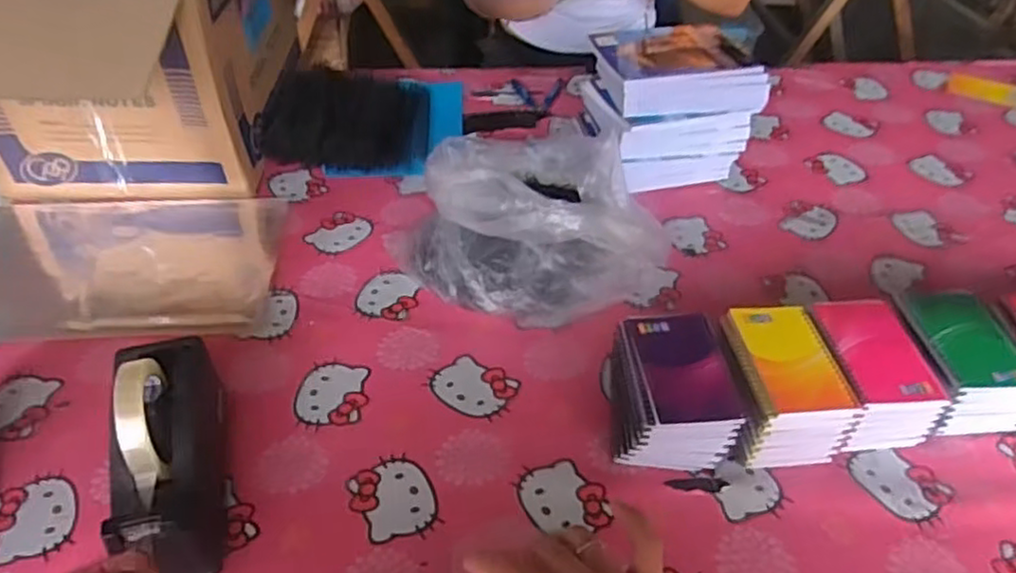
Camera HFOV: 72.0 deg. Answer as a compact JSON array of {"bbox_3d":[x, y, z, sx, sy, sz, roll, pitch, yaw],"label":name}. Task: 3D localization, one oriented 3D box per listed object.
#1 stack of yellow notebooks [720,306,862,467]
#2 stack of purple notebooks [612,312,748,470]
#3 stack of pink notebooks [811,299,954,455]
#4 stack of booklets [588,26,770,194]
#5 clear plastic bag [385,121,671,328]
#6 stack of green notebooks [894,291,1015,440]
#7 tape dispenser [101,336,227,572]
[{"bbox_3d":[0.262,0.096,0.683,0.096,0.088,0.133,-4,42,-7],"label":"stack of yellow notebooks"},{"bbox_3d":[0.158,0.102,0.670,0.101,0.086,0.120,1,42,-1],"label":"stack of purple notebooks"},{"bbox_3d":[0.358,0.088,0.701,0.096,0.076,0.135,-4,42,-7],"label":"stack of pink notebooks"},{"bbox_3d":[0.220,-0.248,0.993,0.211,0.172,0.167,-13,44,-16],"label":"stack of booklets"},{"bbox_3d":[0.031,-0.077,0.811,0.246,0.158,0.273,-26,49,-28],"label":"clear plastic bag"},{"bbox_3d":[0.456,0.078,0.702,0.097,0.096,0.119,0,42,-3],"label":"stack of green notebooks"},{"bbox_3d":[-0.291,0.137,0.598,0.073,0.127,0.209,-9,43,-13],"label":"tape dispenser"}]

